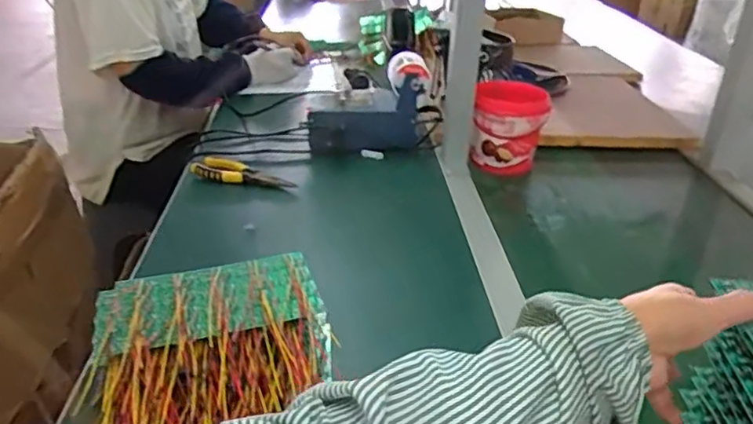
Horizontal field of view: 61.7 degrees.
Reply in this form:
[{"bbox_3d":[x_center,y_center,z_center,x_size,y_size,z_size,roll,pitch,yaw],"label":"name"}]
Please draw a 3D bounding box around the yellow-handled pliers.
[{"bbox_3d":[-0.199,-0.060,0.948,0.158,0.022,0.048,7,28,10],"label":"yellow-handled pliers"}]

